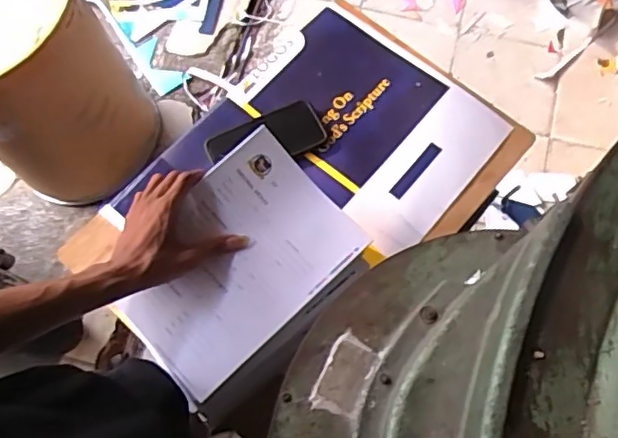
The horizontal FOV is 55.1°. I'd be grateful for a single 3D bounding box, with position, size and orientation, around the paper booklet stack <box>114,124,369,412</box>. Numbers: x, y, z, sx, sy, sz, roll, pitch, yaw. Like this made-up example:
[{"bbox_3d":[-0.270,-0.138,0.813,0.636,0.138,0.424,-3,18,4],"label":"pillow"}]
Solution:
[{"bbox_3d":[-0.081,0.043,0.635,0.251,0.033,0.173,-42,74,-14],"label":"paper booklet stack"}]

